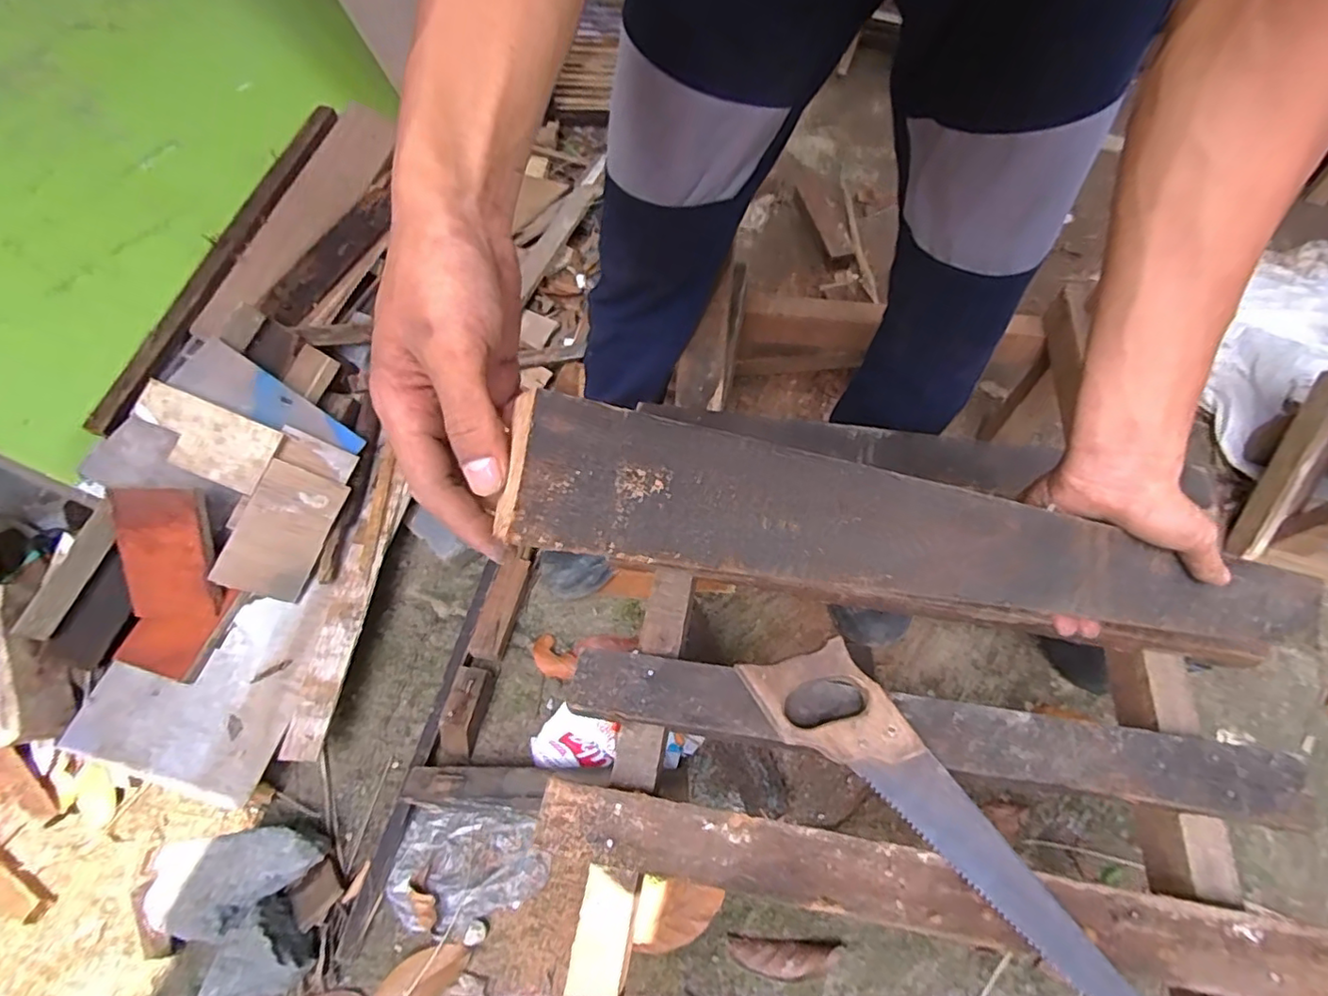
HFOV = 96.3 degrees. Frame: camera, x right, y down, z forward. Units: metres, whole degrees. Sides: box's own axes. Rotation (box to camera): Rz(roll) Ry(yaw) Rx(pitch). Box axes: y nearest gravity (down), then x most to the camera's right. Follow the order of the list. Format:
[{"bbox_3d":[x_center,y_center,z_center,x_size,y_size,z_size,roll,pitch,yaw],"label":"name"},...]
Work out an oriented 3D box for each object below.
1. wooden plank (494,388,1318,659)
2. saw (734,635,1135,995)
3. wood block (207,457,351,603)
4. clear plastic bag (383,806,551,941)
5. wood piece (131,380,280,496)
[{"bbox_3d":[0.200,0.036,0.339,0.574,0.009,0.065,12,86,-23],"label":"wooden plank"},{"bbox_3d":[0.226,0.279,0.466,0.090,0.028,0.407,-33,64,-18],"label":"saw"},{"bbox_3d":[-0.554,0.047,0.865,0.110,0.019,0.184,27,71,-28],"label":"wood block"},{"bbox_3d":[-0.249,0.475,0.761,0.191,0.018,0.135,1,59,1],"label":"clear plastic bag"},{"bbox_3d":[-0.648,-0.084,0.837,0.165,0.014,0.098,26,72,-25],"label":"wood piece"}]

